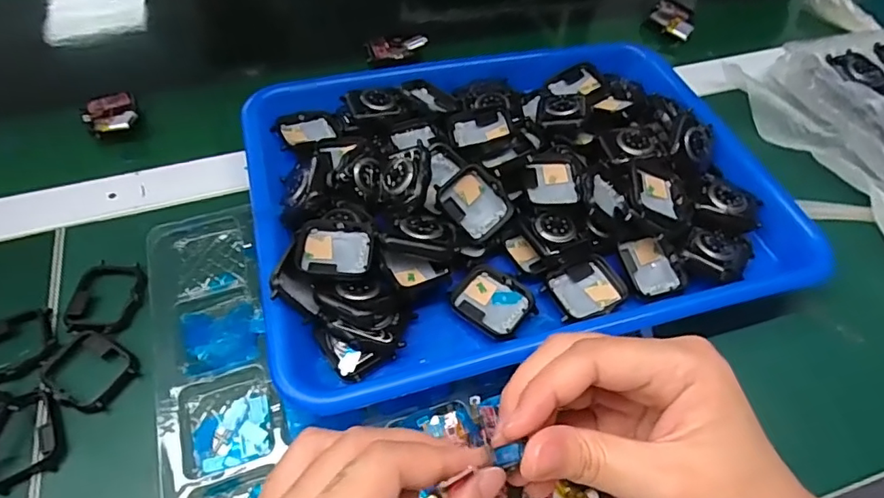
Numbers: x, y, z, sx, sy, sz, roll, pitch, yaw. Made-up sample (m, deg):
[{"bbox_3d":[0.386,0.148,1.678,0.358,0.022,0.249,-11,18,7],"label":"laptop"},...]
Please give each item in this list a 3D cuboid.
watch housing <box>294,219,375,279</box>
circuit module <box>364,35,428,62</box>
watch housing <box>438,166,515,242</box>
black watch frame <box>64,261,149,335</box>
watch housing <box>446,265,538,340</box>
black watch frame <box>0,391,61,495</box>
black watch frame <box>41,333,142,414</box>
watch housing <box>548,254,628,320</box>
[{"bbox_3d":[-0.060,0.000,0.299,0.041,0.010,0.037,1,54,-1],"label":"watch housing"},{"bbox_3d":[-0.041,-0.176,0.467,0.050,0.012,0.025,-16,56,-13],"label":"circuit module"},{"bbox_3d":[0.021,-0.028,0.329,0.036,0.008,0.042,-41,94,-14],"label":"watch housing"},{"bbox_3d":[-0.201,0.028,0.320,0.041,0.008,0.048,-3,54,-3],"label":"black watch frame"},{"bbox_3d":[0.028,0.030,0.307,0.043,0.007,0.036,33,60,21],"label":"watch housing"},{"bbox_3d":[-0.215,0.096,0.272,0.035,0.013,0.043,-20,57,-15],"label":"black watch frame"},{"bbox_3d":[-0.195,0.066,0.295,0.048,0.008,0.037,29,58,18],"label":"black watch frame"},{"bbox_3d":[0.085,0.024,0.315,0.042,0.012,0.034,-18,56,-14],"label":"watch housing"}]

